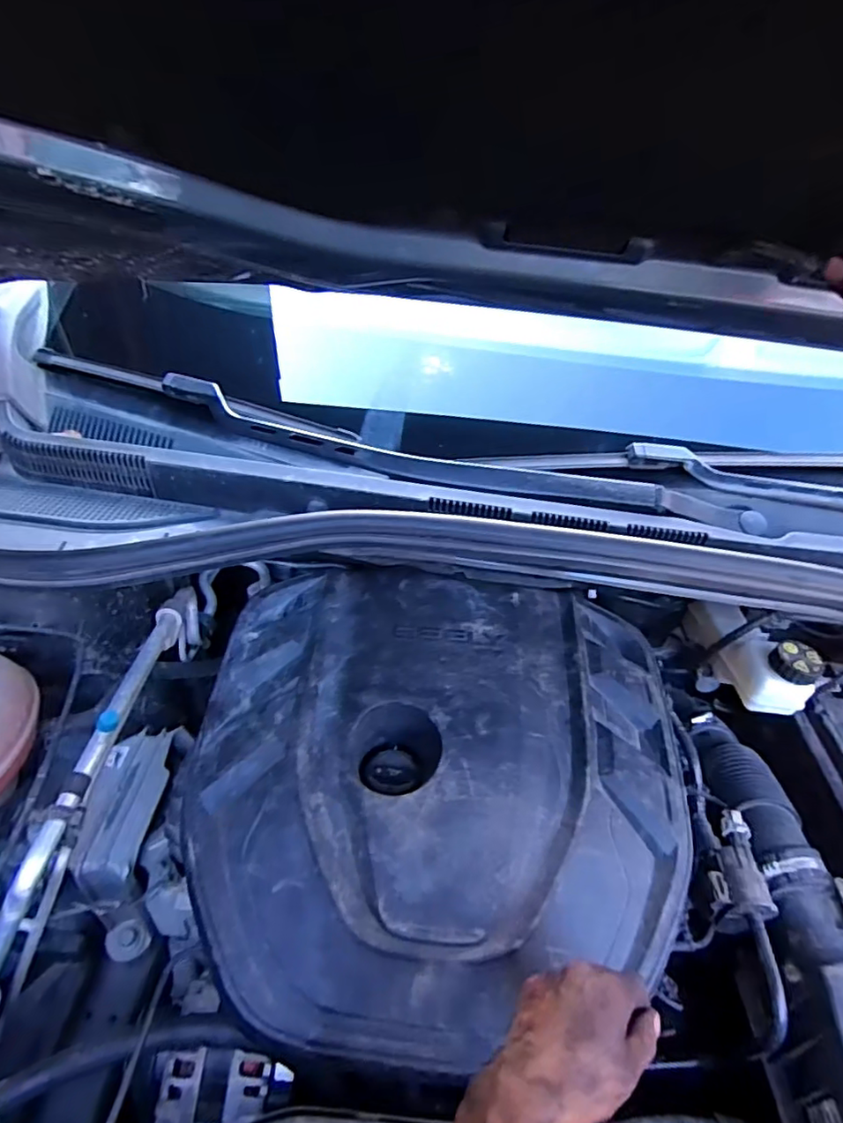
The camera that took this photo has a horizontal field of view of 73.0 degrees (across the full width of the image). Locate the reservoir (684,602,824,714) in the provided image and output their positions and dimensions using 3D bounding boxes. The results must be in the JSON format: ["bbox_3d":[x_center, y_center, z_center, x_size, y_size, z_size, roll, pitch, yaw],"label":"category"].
[{"bbox_3d":[0.417,0.113,0.733,0.068,0.095,0.233,6,14,-1],"label":"reservoir"}]

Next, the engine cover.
[{"bbox_3d":[0.024,0.205,0.581,0.483,0.088,0.446,5,41,-2],"label":"engine cover"}]

